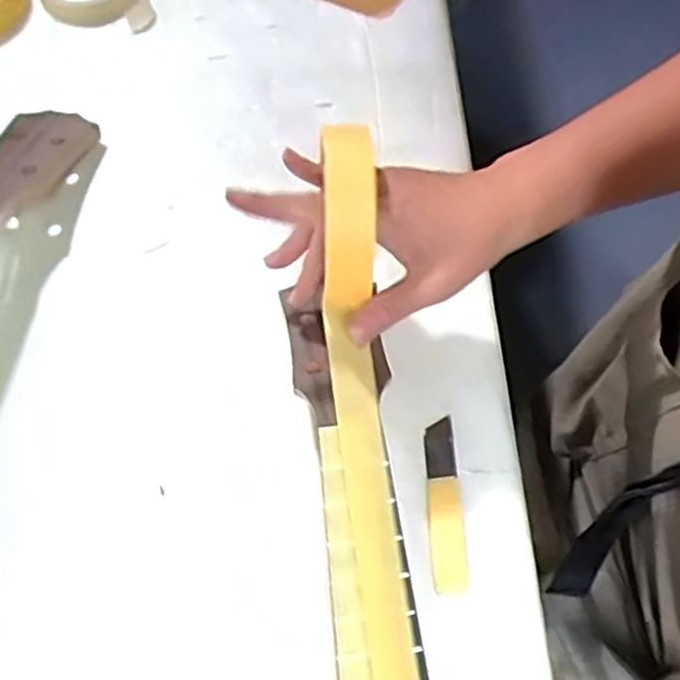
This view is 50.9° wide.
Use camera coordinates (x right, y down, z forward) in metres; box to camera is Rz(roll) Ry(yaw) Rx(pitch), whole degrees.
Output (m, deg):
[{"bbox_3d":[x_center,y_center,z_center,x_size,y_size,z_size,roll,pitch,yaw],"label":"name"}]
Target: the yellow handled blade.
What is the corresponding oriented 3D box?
[{"bbox_3d":[0.060,0.094,0.416,0.020,0.005,0.100,-1,63,0],"label":"yellow handled blade"}]

